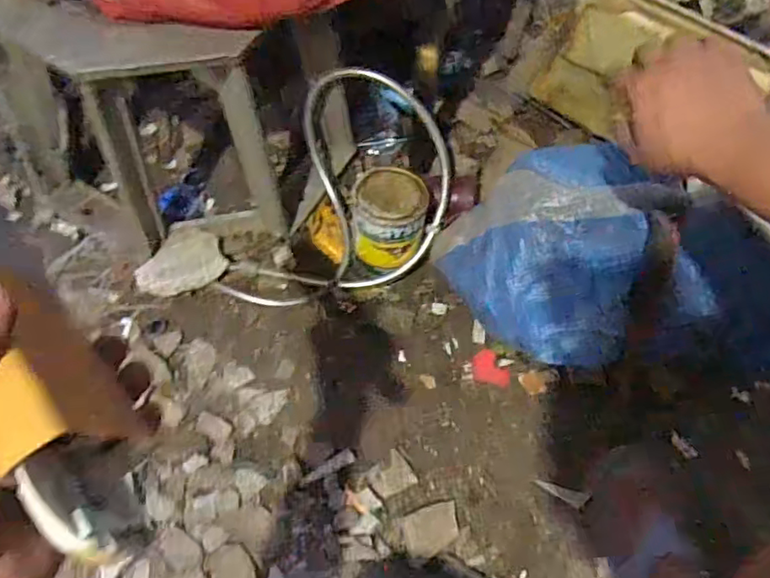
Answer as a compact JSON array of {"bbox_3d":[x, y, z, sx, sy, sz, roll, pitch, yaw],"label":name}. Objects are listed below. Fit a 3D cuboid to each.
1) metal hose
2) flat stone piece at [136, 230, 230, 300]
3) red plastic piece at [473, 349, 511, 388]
[{"bbox_3d":[-0.057,-0.116,0.814,0.253,0.187,0.322,27,65,10],"label":"metal hose"},{"bbox_3d":[-0.303,-0.039,0.851,0.124,0.021,0.088,-23,66,-15],"label":"flat stone piece"},{"bbox_3d":[0.151,0.112,0.817,0.053,0.005,0.048,14,62,3],"label":"red plastic piece"}]

